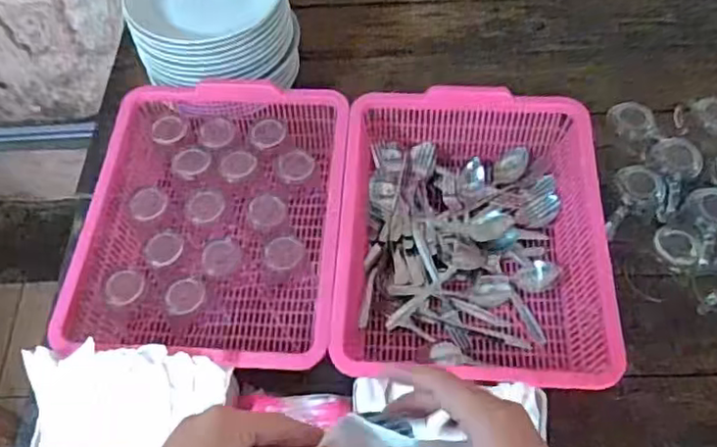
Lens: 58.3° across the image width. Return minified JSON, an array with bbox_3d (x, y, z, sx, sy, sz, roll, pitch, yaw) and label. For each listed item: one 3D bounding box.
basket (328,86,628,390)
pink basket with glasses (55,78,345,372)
[{"bbox_3d":[0.136,0.013,0.814,0.303,0.122,0.364,2,58,3],"label":"basket"},{"bbox_3d":[-0.172,0.001,0.829,0.305,0.113,0.389,1,58,3],"label":"pink basket with glasses"}]

